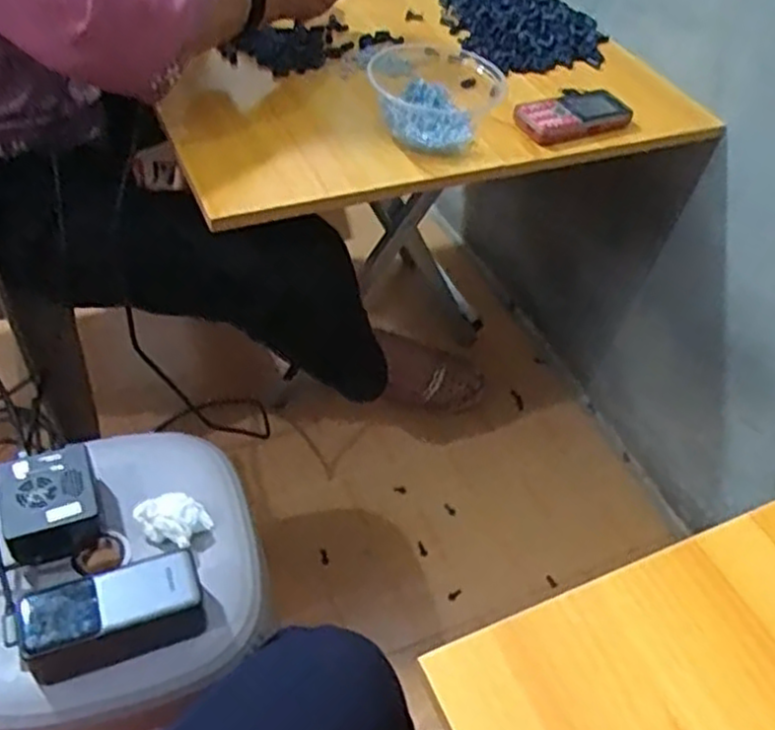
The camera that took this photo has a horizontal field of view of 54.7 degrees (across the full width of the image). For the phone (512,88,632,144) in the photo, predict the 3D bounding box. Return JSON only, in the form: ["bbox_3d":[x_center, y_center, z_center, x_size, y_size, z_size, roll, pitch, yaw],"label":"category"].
[{"bbox_3d":[0.203,-0.274,0.820,0.140,0.013,0.063,-19,54,-24],"label":"phone"}]

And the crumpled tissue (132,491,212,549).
[{"bbox_3d":[-0.189,0.134,0.662,0.052,0.029,0.050,32,51,19],"label":"crumpled tissue"}]

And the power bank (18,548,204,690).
[{"bbox_3d":[-0.215,0.195,0.580,0.142,0.048,0.062,-11,51,-18],"label":"power bank"}]

